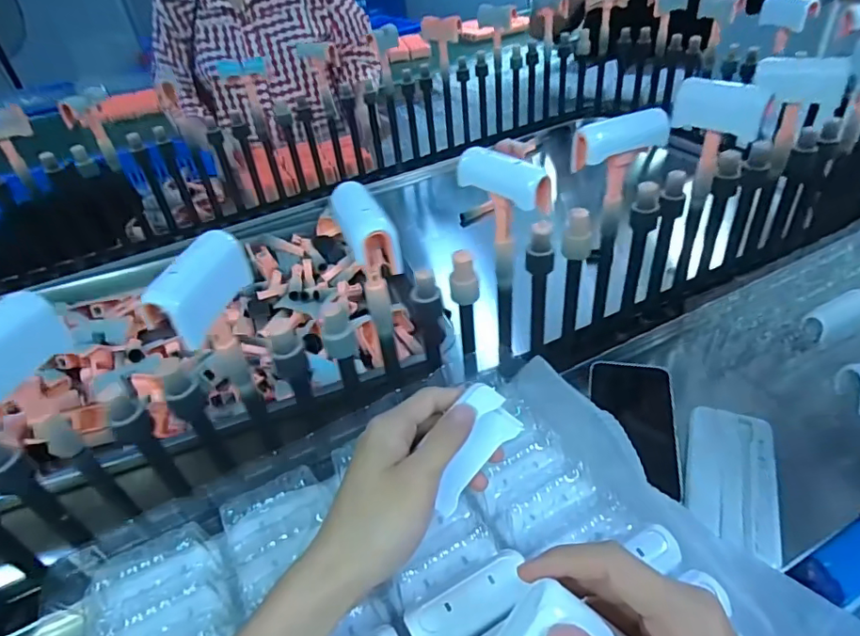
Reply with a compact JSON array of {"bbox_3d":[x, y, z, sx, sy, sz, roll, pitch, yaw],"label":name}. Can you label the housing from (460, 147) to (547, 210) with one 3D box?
[{"bbox_3d":[0.050,-0.108,0.400,0.027,0.026,0.081,-31,45,-27],"label":"housing"}]

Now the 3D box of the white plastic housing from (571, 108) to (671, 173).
[{"bbox_3d":[0.158,-0.152,0.442,0.077,0.026,0.029,-13,37,12],"label":"white plastic housing"}]

